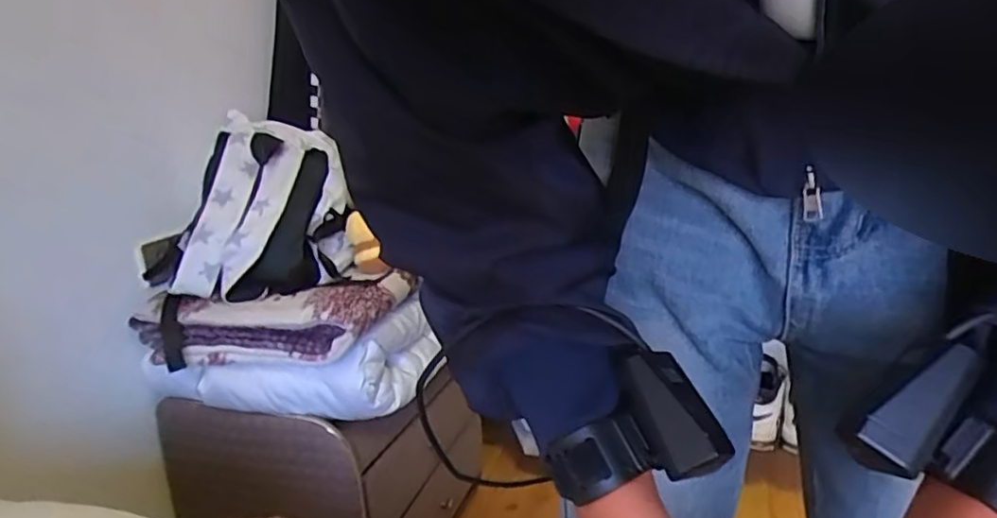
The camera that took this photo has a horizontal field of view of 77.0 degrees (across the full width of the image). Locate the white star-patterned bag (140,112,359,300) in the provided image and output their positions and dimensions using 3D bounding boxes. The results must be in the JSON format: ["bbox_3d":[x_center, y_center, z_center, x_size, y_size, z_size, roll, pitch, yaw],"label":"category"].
[{"bbox_3d":[-0.360,-0.076,0.983,0.273,0.318,0.067,22,-26,-1],"label":"white star-patterned bag"}]

